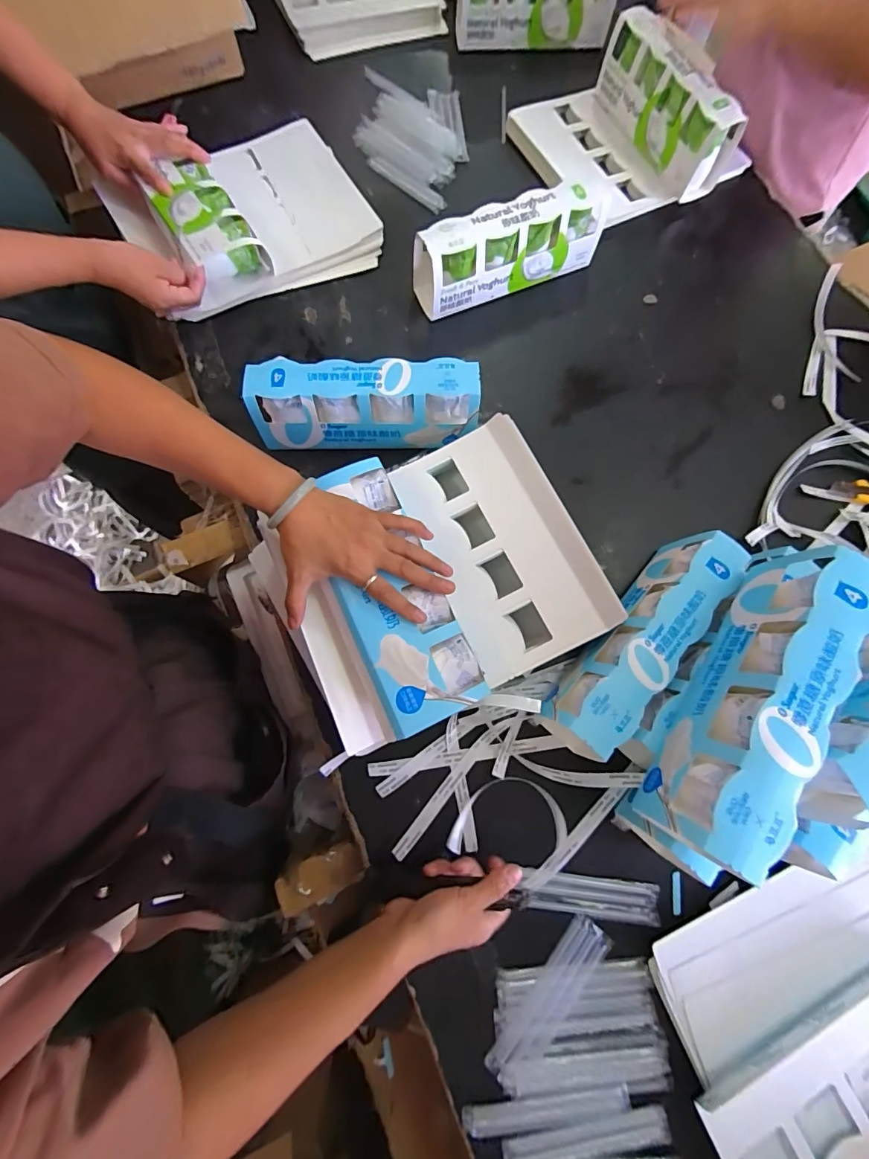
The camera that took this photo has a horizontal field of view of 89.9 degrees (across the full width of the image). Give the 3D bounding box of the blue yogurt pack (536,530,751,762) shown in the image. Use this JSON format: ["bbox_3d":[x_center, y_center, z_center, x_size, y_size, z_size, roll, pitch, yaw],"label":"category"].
[{"bbox_3d":[0.228,0.067,0.485,0.073,0.102,0.270,39,78,8],"label":"blue yogurt pack"}]

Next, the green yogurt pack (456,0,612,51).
[{"bbox_3d":[0.180,-1.036,0.783,0.275,0.111,0.066,-6,76,-3],"label":"green yogurt pack"}]

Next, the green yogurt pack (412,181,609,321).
[{"bbox_3d":[0.106,-0.473,0.622,0.273,0.100,0.068,-23,77,-7],"label":"green yogurt pack"}]

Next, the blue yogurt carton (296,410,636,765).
[{"bbox_3d":[0.004,-0.007,0.477,0.307,0.099,0.270,-25,77,-7],"label":"blue yogurt carton"}]

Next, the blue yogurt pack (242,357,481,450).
[{"bbox_3d":[-0.084,-0.213,0.549,0.271,0.102,0.070,-2,76,-2],"label":"blue yogurt pack"}]

